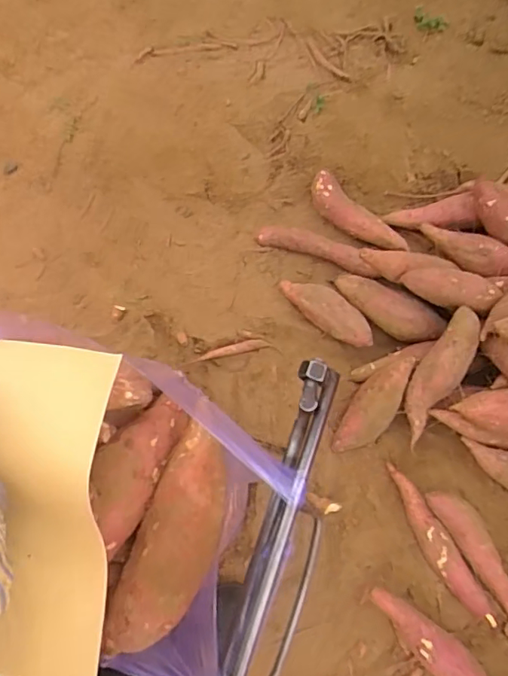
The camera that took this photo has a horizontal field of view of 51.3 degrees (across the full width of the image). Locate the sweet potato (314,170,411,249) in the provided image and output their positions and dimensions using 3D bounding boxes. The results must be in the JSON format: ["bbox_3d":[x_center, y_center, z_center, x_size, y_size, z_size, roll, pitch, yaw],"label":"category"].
[{"bbox_3d":[0.196,-0.236,1.041,0.070,0.052,0.243,-43,77,-7],"label":"sweet potato"}]

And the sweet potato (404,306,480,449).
[{"bbox_3d":[0.306,0.063,0.874,0.069,0.056,0.241,28,97,6],"label":"sweet potato"}]

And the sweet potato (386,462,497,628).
[{"bbox_3d":[0.289,0.327,0.841,0.051,0.045,0.266,-32,76,-5],"label":"sweet potato"}]

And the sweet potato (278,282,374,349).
[{"bbox_3d":[0.134,-0.053,0.991,0.204,0.072,0.072,33,80,11],"label":"sweet potato"}]

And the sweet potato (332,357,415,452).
[{"bbox_3d":[0.212,0.119,0.934,0.073,0.072,0.201,31,80,10],"label":"sweet potato"}]

